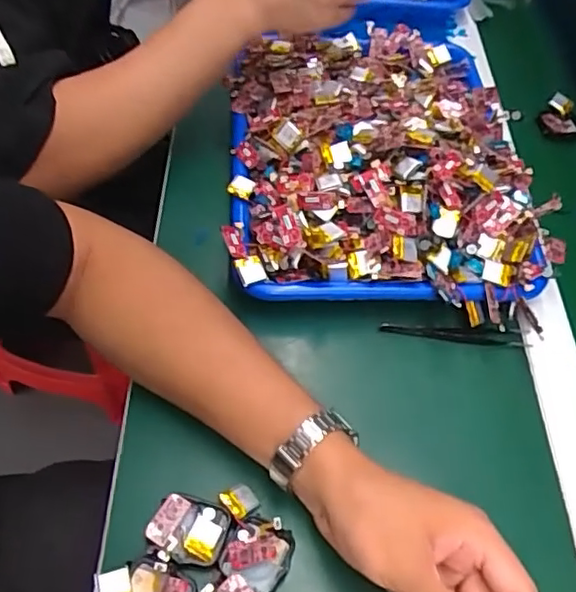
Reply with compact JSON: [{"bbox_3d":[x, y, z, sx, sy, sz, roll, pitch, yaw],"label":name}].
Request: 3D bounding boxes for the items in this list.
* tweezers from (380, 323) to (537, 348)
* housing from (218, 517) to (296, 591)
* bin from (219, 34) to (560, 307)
[{"bbox_3d":[0.132,0.031,0.475,0.116,0.009,0.016,2,54,-3],"label":"tweezers"},{"bbox_3d":[-0.019,0.154,0.364,0.041,0.012,0.041,24,56,12],"label":"housing"},{"bbox_3d":[0.075,-0.143,0.532,0.260,0.056,0.335,-3,55,-7],"label":"bin"}]

